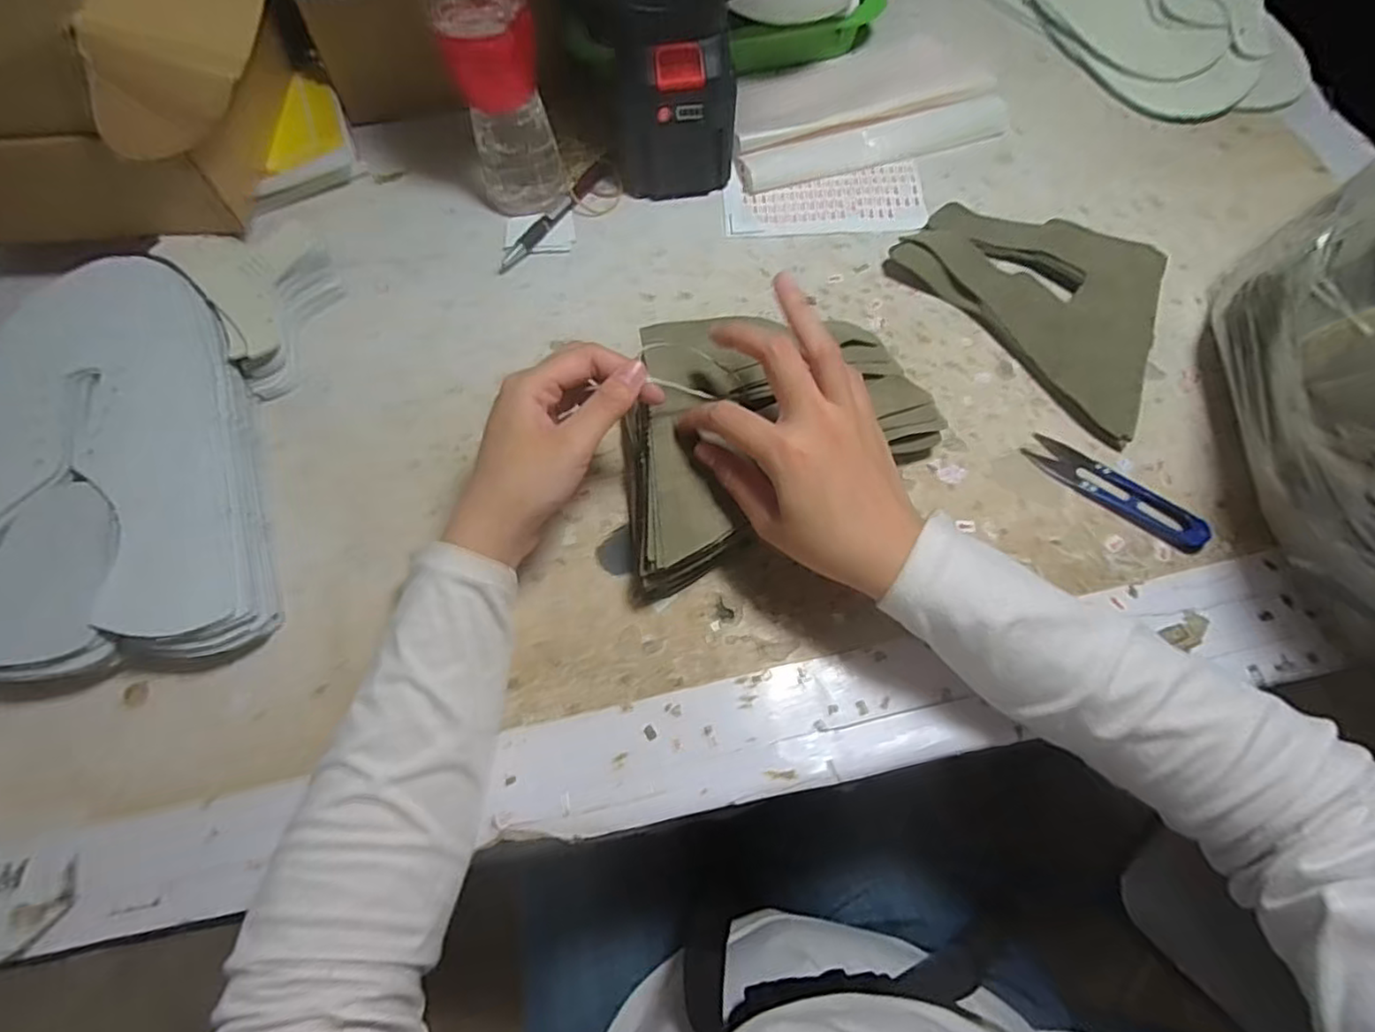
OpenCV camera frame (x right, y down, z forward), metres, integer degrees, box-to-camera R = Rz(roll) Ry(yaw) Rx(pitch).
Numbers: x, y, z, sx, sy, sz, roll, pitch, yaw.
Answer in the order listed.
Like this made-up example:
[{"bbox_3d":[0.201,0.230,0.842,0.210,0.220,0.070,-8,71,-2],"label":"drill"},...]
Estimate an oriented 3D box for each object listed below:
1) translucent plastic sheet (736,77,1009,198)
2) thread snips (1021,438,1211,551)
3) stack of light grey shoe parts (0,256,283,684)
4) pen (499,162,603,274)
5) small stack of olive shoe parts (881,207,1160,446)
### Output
[{"bbox_3d":[0.140,-0.289,0.506,0.205,0.026,0.040,-14,66,-4],"label":"translucent plastic sheet"},{"bbox_3d":[0.247,-0.014,0.387,0.102,0.010,0.023,40,73,18],"label":"thread snips"},{"bbox_3d":[-0.349,-0.036,0.405,0.206,0.042,0.268,-9,66,-1],"label":"stack of light grey shoe parts"},{"bbox_3d":[-0.097,-0.220,0.491,0.014,0.012,0.118,29,70,15],"label":"pen"},{"bbox_3d":[0.246,-0.151,0.440,0.133,0.020,0.189,-36,69,-13],"label":"small stack of olive shoe parts"}]

